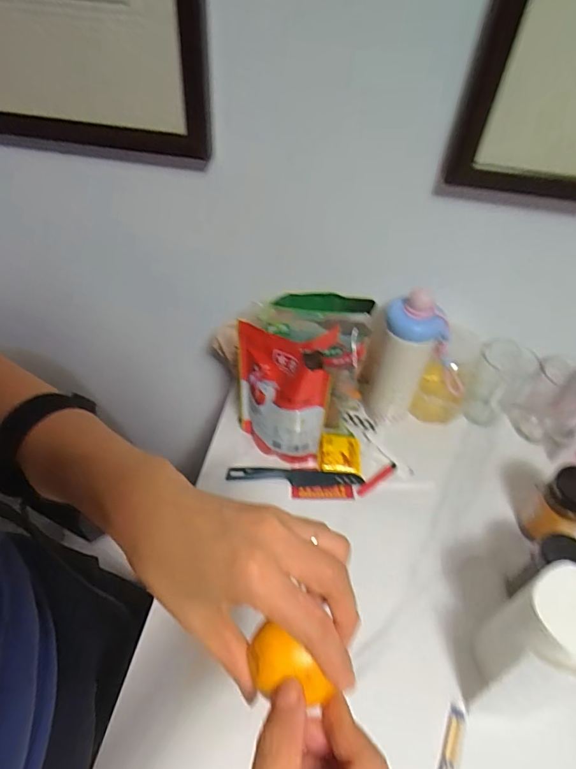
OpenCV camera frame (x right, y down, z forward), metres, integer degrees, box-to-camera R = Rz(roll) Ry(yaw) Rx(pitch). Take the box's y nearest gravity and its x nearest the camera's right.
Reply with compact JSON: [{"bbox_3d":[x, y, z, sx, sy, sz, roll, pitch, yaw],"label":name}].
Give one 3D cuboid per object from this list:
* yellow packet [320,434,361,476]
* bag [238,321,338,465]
[{"bbox_3d":[0.080,0.106,0.682,0.060,0.008,0.067,5,45,1],"label":"yellow packet"},{"bbox_3d":[-0.008,0.015,0.619,0.125,0.211,0.085,1,45,-3],"label":"bag"}]

